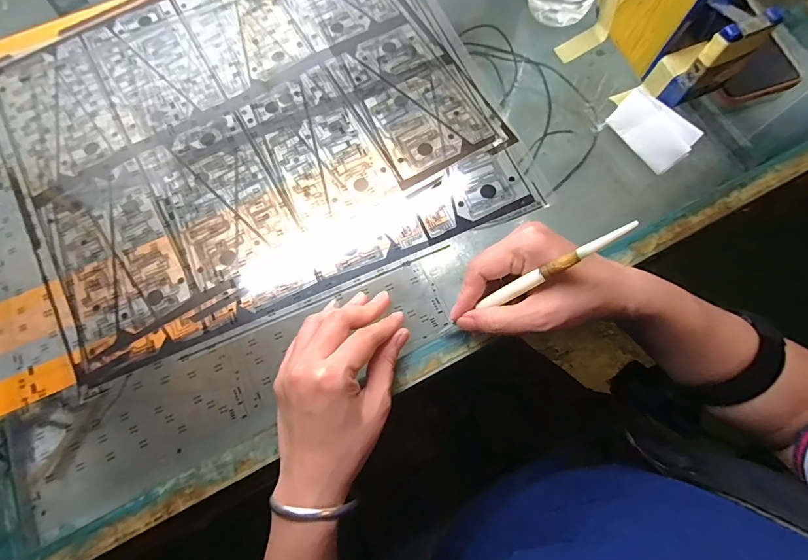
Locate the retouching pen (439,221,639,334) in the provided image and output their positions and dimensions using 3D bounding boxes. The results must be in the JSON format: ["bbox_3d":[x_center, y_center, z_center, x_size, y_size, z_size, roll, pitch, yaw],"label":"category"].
[{"bbox_3d":[0.081,0.004,0.266,0.149,0.011,0.011,-34,71,34],"label":"retouching pen"}]

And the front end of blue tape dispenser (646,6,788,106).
[{"bbox_3d":[0.245,-0.180,0.320,0.046,0.078,0.042,-21,74,-4],"label":"front end of blue tape dispenser"}]

